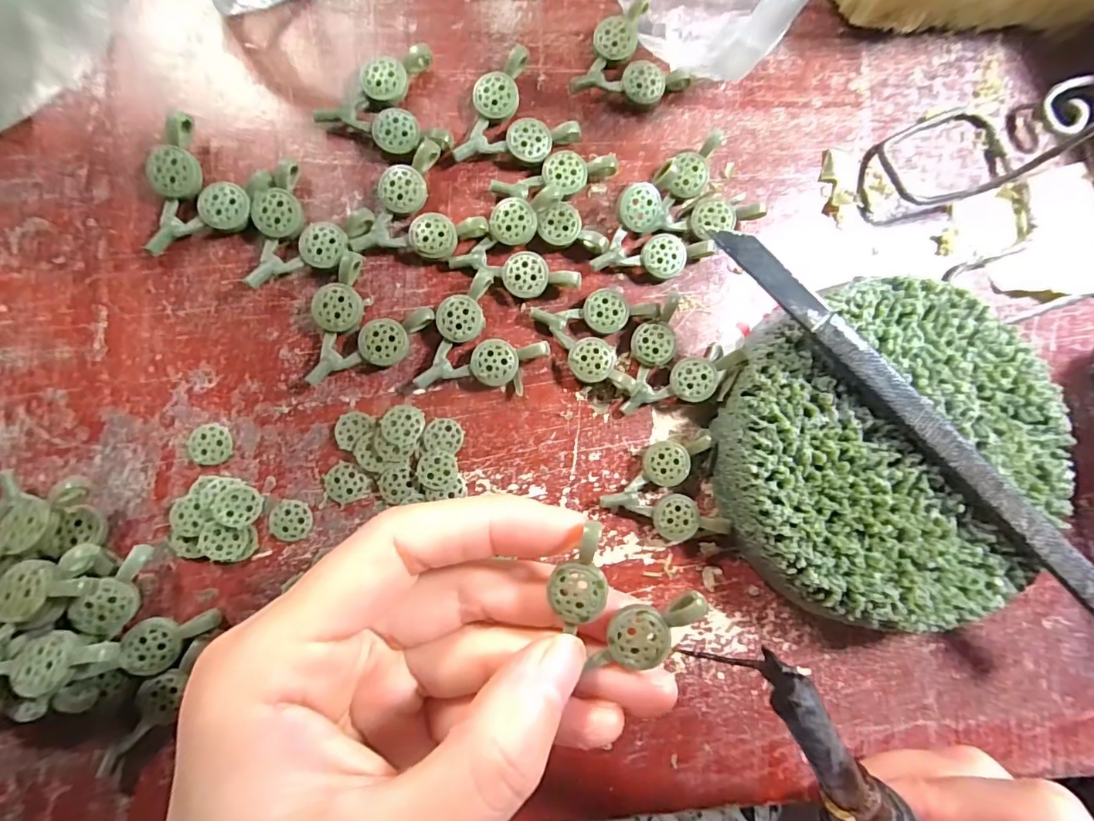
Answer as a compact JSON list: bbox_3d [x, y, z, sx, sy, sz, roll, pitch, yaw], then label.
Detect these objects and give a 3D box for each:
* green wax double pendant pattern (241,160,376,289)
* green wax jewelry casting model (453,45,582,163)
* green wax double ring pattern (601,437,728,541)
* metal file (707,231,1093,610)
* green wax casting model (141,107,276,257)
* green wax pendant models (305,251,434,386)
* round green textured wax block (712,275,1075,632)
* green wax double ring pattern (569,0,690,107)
[{"bbox_3d":[-0.073,-0.051,0.143,0.030,0.008,0.036,32,85,-4],"label":"green wax double pendant pattern"},{"bbox_3d":[-0.013,-0.089,0.151,0.036,0.008,0.030,-38,92,-6],"label":"green wax jewelry casting model"},{"bbox_3d":[0.035,0.025,0.149,0.035,0.009,0.029,-11,89,-6],"label":"green wax double ring pattern"},{"bbox_3d":[0.106,0.006,0.134,0.157,0.009,0.012,44,85,-2],"label":"metal file"},{"bbox_3d":[-0.101,-0.061,0.140,0.029,0.008,0.037,29,86,-4],"label":"green wax casting model"},{"bbox_3d":[-0.056,-0.023,0.143,0.030,0.007,0.036,37,85,-3],"label":"green wax pendant models"},{"bbox_3d":[0.101,0.012,0.147,0.100,0.025,0.096,0,88,-5],"label":"round green textured wax block"},{"bbox_3d":[0.025,-0.110,0.157,0.035,0.007,0.030,-37,92,-6],"label":"green wax double ring pattern"}]

